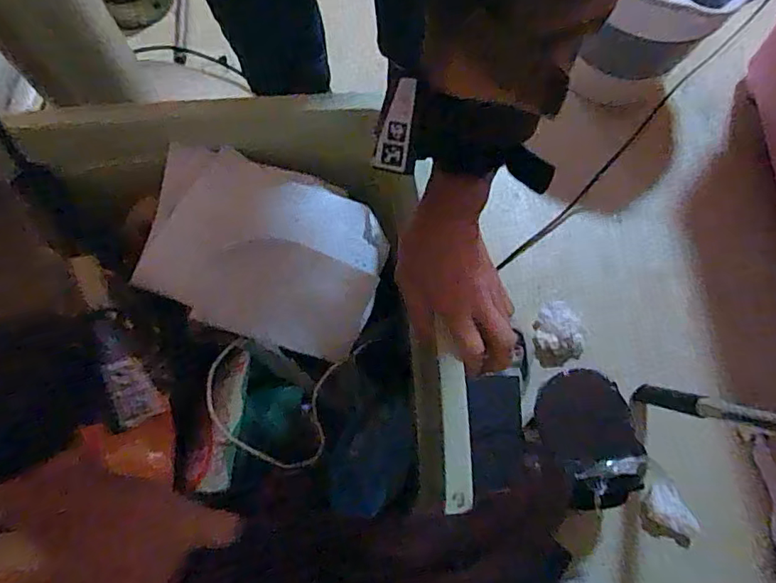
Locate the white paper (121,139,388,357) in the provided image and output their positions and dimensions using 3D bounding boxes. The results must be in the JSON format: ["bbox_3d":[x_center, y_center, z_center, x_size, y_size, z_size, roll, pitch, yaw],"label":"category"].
[{"bbox_3d":[-0.118,-0.038,0.503,0.222,0.065,0.163,14,72,4],"label":"white paper"}]

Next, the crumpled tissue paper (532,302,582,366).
[{"bbox_3d":[0.243,0.060,0.738,0.064,0.021,0.091,2,71,0],"label":"crumpled tissue paper"}]

